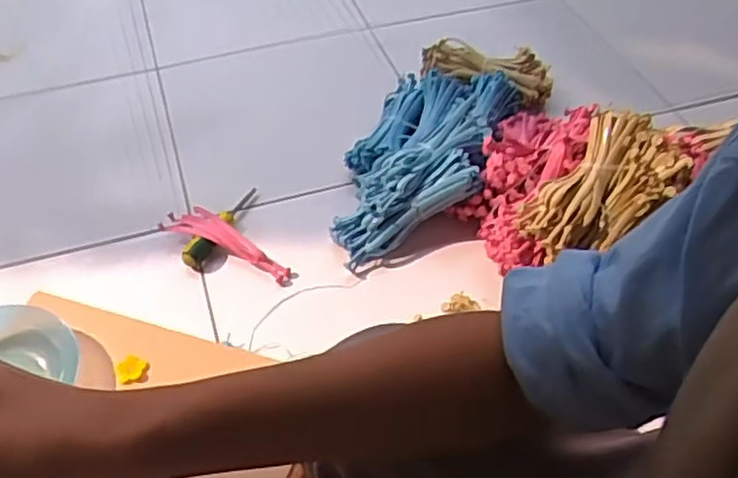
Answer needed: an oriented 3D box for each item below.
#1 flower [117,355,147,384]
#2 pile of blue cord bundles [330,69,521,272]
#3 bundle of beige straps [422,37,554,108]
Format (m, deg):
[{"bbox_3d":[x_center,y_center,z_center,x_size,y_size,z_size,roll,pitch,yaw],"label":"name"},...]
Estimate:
[{"bbox_3d":[-0.187,0.102,0.558,0.022,0.008,0.019,-17,51,-14],"label":"flower"},{"bbox_3d":[0.079,-0.129,1.015,0.187,0.093,0.387,16,51,14],"label":"pile of blue cord bundles"},{"bbox_3d":[0.191,-0.280,1.165,0.222,0.054,0.072,19,51,16],"label":"bundle of beige straps"}]

